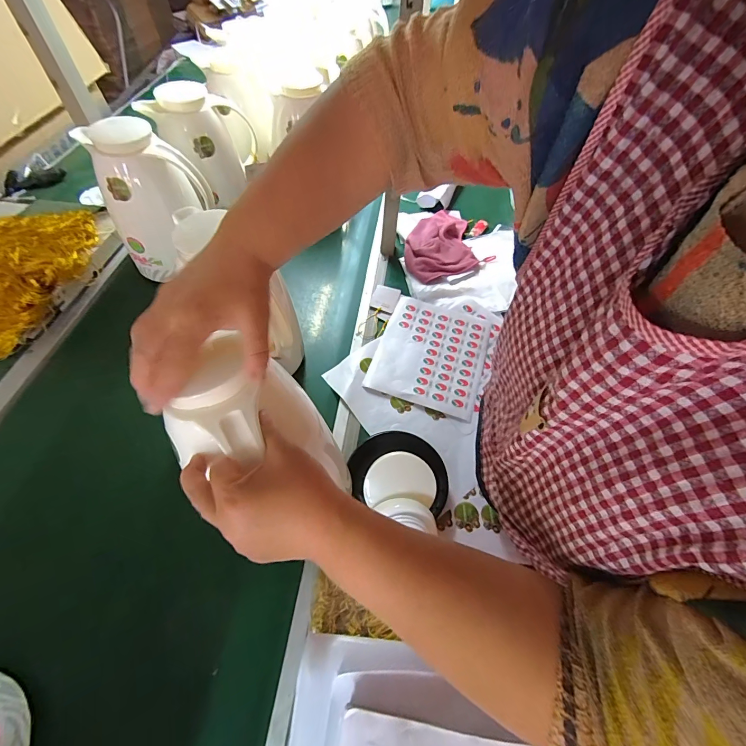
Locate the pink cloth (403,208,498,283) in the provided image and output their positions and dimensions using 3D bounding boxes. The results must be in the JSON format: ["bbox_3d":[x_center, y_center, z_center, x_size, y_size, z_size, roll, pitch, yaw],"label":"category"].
[{"bbox_3d":[0.152,-0.287,0.801,0.197,0.029,0.187,-19,59,-15],"label":"pink cloth"}]

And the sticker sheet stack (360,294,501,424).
[{"bbox_3d":[0.114,-0.042,0.652,0.198,0.008,0.242,17,57,9],"label":"sticker sheet stack"}]

